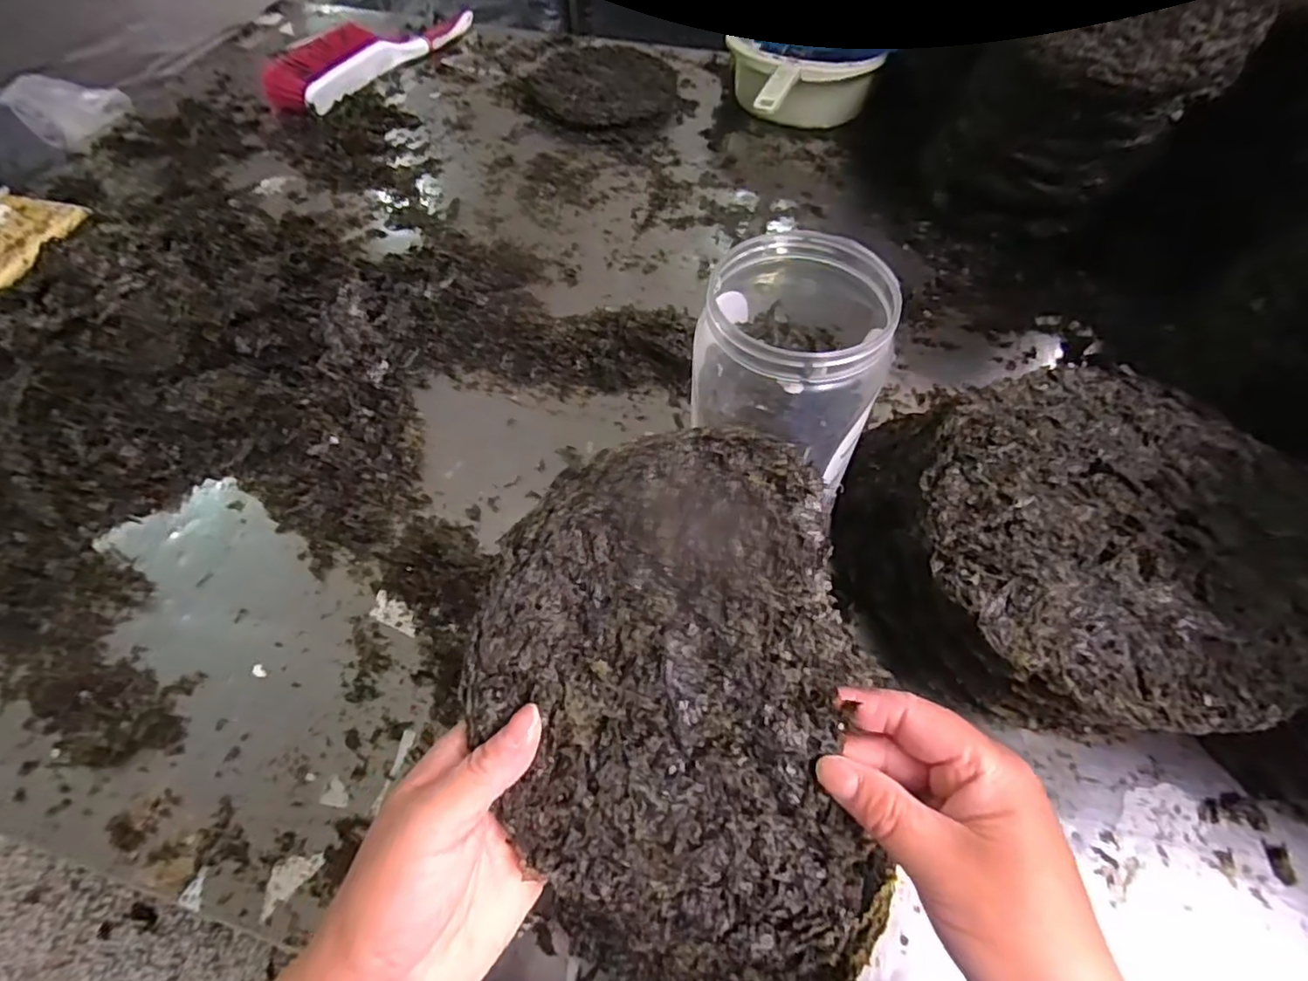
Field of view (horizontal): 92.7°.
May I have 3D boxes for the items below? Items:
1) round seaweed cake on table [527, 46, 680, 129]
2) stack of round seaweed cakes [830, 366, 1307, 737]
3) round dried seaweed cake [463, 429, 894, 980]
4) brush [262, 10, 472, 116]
[{"bbox_3d":[-0.070,-0.581,0.894,0.203,0.031,0.208,-1,58,1],"label":"round seaweed cake on table"},{"bbox_3d":[0.250,0.040,0.413,0.204,0.162,0.236,0,58,2],"label":"stack of round seaweed cakes"},{"bbox_3d":[0.011,0.093,0.254,0.152,0.007,0.224,-15,82,1],"label":"round dried seaweed cake"},{"bbox_3d":[-0.439,-0.672,0.953,0.118,0.048,0.336,28,62,18],"label":"brush"}]

